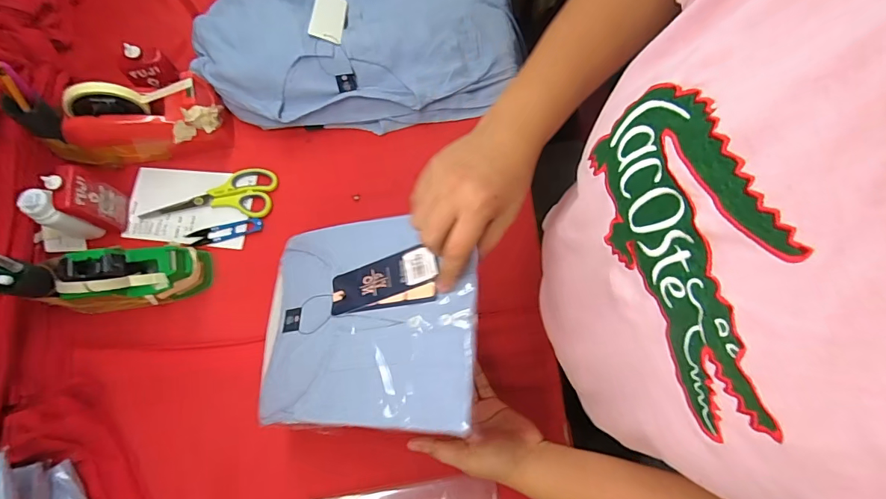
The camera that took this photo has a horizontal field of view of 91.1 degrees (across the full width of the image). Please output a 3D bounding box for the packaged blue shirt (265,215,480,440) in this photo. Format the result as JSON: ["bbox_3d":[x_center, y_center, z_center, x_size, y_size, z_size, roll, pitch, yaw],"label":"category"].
[{"bbox_3d":[-0.086,0.066,0.438,0.252,0.015,0.204,-8,66,25],"label":"packaged blue shirt"}]

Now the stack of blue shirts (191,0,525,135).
[{"bbox_3d":[-0.117,-0.355,0.663,0.455,0.092,0.335,-4,76,1],"label":"stack of blue shirts"}]

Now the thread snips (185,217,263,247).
[{"bbox_3d":[-0.304,-0.025,0.608,0.103,0.004,0.024,-14,76,-1],"label":"thread snips"}]

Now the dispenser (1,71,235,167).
[{"bbox_3d":[-0.415,-0.174,0.577,0.234,0.122,0.073,-10,76,-14],"label":"dispenser"}]

